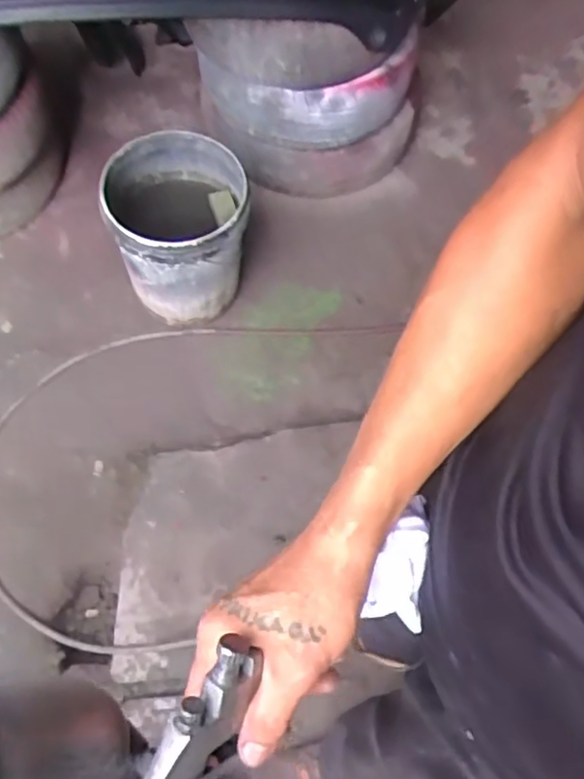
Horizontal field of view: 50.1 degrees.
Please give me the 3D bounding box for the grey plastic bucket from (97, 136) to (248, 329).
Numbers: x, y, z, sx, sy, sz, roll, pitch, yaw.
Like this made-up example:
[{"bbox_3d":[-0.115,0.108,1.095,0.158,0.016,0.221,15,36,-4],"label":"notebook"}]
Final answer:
[{"bbox_3d":[-0.252,-0.363,1.455,0.297,0.320,0.289,-5,67,-4],"label":"grey plastic bucket"}]

